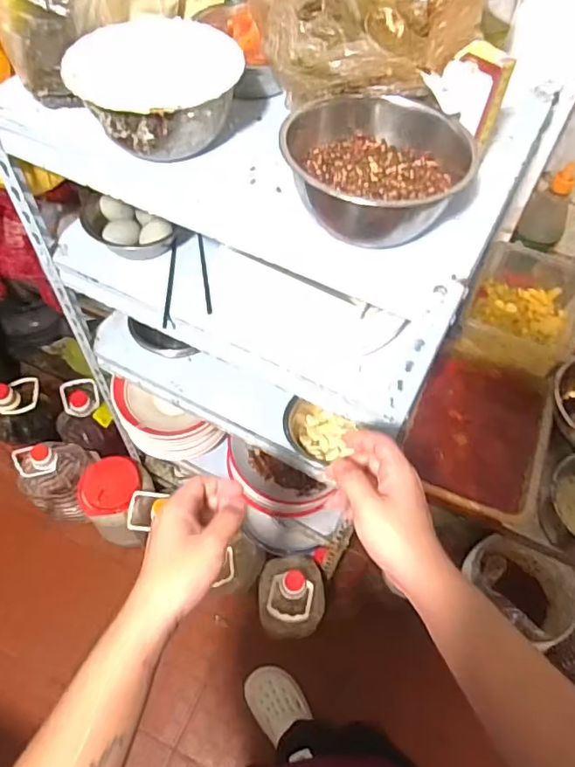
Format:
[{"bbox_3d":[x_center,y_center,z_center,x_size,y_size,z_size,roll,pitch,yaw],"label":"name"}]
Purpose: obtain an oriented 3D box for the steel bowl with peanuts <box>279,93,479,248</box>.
[{"bbox_3d":[0.079,-0.203,0.492,0.155,0.070,0.134,4,57,0],"label":"steel bowl with peanuts"}]

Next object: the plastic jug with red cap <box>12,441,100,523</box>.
[{"bbox_3d":[-0.609,0.255,1.449,0.170,0.372,0.155,19,58,9],"label":"plastic jug with red cap"}]

